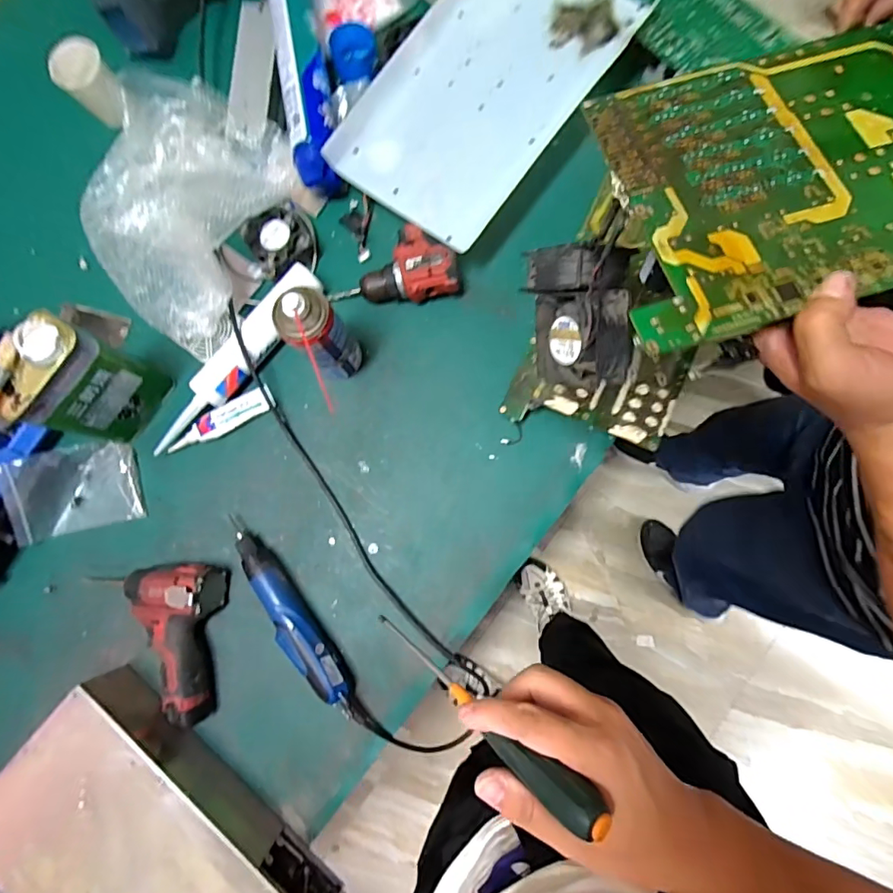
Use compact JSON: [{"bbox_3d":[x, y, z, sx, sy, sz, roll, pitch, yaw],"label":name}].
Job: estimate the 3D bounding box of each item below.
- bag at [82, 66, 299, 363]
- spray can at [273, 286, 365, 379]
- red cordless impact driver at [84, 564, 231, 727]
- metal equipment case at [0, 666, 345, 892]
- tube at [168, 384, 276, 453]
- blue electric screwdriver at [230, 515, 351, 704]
[{"bbox_3d":[-0.372,-0.343,0.680,0.286,0.085,0.331,33,86,7],"label":"bag"},{"bbox_3d":[-0.150,-0.130,0.602,0.062,0.184,0.062,0,83,4],"label":"spray can"},{"bbox_3d":[-0.358,0.245,0.627,0.136,0.066,0.192,2,83,4],"label":"red cordless impact driver"},{"bbox_3d":[-0.337,0.477,0.574,0.383,0.094,0.228,42,87,7],"label":"metal equipment case"},{"bbox_3d":[-0.305,-0.036,0.683,0.149,0.016,0.035,-29,82,0],"label":"tube"},{"bbox_3d":[-0.203,0.206,0.636,0.049,0.044,0.263,-36,82,-1],"label":"blue electric screwdriver"}]

